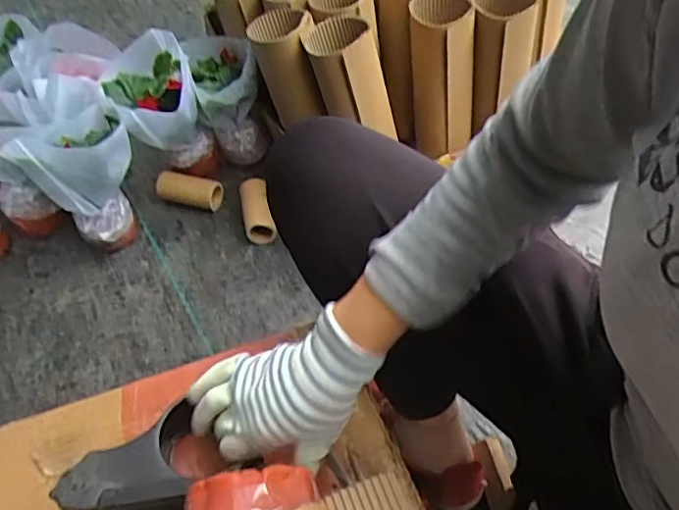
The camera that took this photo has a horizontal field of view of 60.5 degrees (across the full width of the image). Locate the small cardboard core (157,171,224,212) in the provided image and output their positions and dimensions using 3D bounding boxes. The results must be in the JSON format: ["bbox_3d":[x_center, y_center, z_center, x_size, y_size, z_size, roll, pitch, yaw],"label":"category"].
[{"bbox_3d":[-0.262,-0.113,1.025,0.122,0.045,0.043,11,56,11],"label":"small cardboard core"}]

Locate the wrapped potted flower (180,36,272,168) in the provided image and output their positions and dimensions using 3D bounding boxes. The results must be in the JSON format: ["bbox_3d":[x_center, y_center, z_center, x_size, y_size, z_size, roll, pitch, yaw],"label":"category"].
[{"bbox_3d":[-0.191,-0.274,1.006,0.106,0.225,0.163,-18,55,-9],"label":"wrapped potted flower"}]

